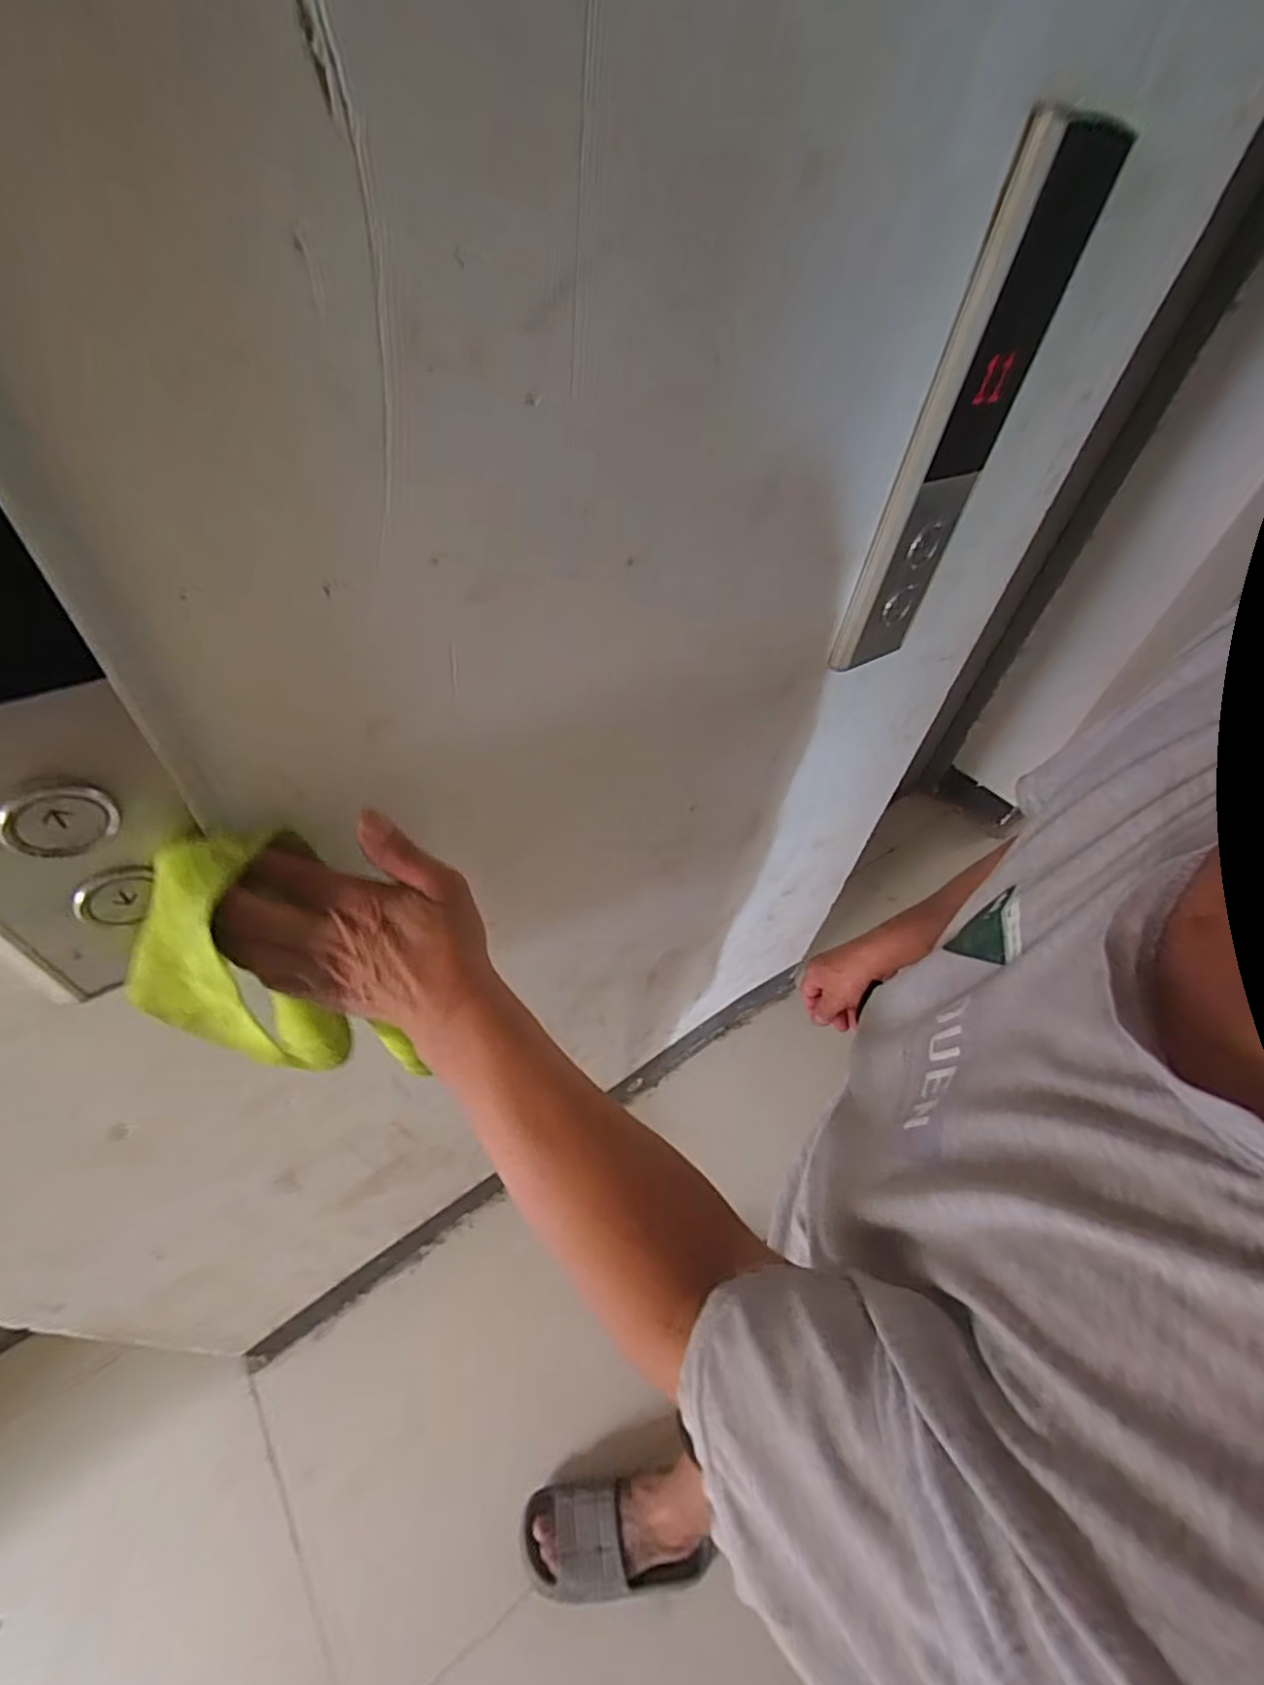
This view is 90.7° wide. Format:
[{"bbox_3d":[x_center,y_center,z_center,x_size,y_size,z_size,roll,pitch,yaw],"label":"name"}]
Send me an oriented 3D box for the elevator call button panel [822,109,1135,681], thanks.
[{"bbox_3d":[0.276,-0.334,0.542,0.121,0.380,0.024,-28,57,-28],"label":"elevator call button panel"}]

